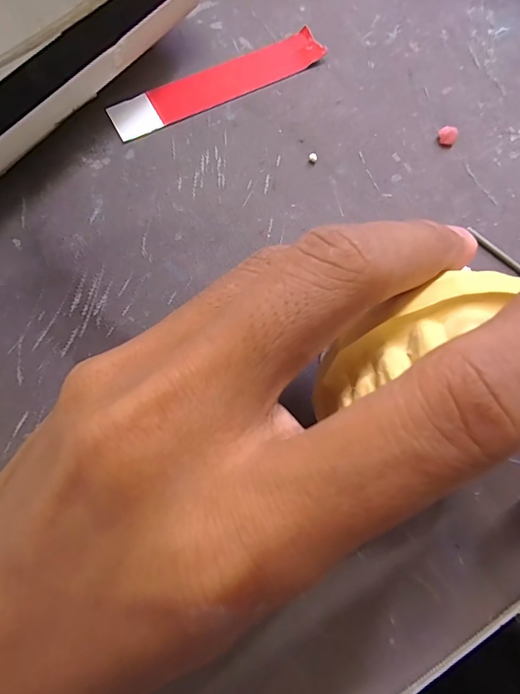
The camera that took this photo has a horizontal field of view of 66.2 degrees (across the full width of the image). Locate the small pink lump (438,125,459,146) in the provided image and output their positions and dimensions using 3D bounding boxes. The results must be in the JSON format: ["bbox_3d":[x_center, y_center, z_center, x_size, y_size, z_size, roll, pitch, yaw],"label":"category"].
[{"bbox_3d":[0.081,-0.091,0.173,0.008,0.005,0.006,31,76,8],"label":"small pink lump"}]

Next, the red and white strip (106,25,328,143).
[{"bbox_3d":[-0.019,-0.120,0.180,0.101,0.004,0.021,-27,76,-8],"label":"red and white strip"}]

